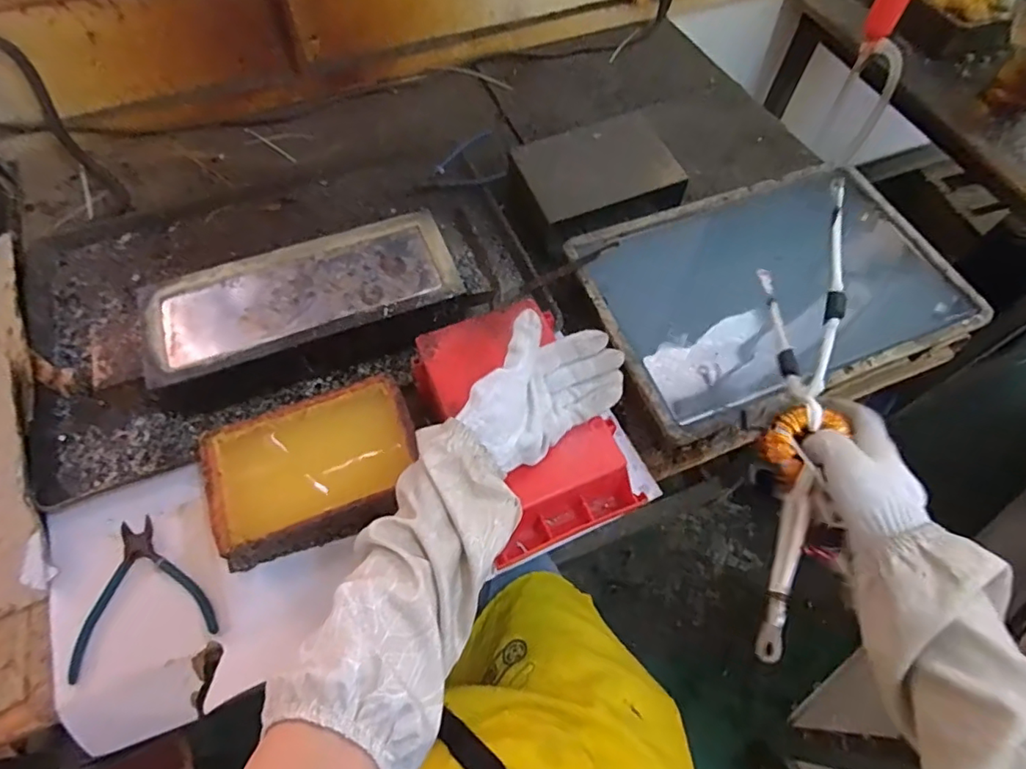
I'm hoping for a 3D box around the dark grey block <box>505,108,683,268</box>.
[{"bbox_3d":[0.110,-0.268,0.769,0.218,0.084,0.175,-21,63,-12],"label":"dark grey block"}]

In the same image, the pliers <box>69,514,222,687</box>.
[{"bbox_3d":[-0.366,0.197,0.537,0.128,0.008,0.131,-18,63,-11],"label":"pliers"}]

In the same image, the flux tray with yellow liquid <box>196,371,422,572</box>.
[{"bbox_3d":[-0.199,0.089,0.563,0.203,0.063,0.141,-18,63,-11],"label":"flux tray with yellow liquid"}]

